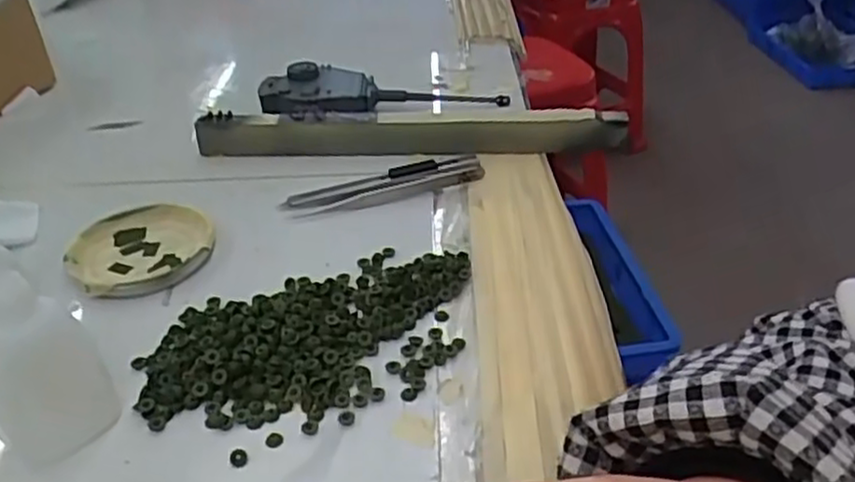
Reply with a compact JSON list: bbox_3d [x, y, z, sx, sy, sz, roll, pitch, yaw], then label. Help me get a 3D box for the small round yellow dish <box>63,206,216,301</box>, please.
[{"bbox_3d":[-0.165,0.003,0.428,0.078,0.009,0.080,-2,34,1],"label":"small round yellow dish"}]

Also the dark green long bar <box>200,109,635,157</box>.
[{"bbox_3d":[-0.014,-0.076,0.515,0.294,0.031,0.015,1,34,5],"label":"dark green long bar"}]

